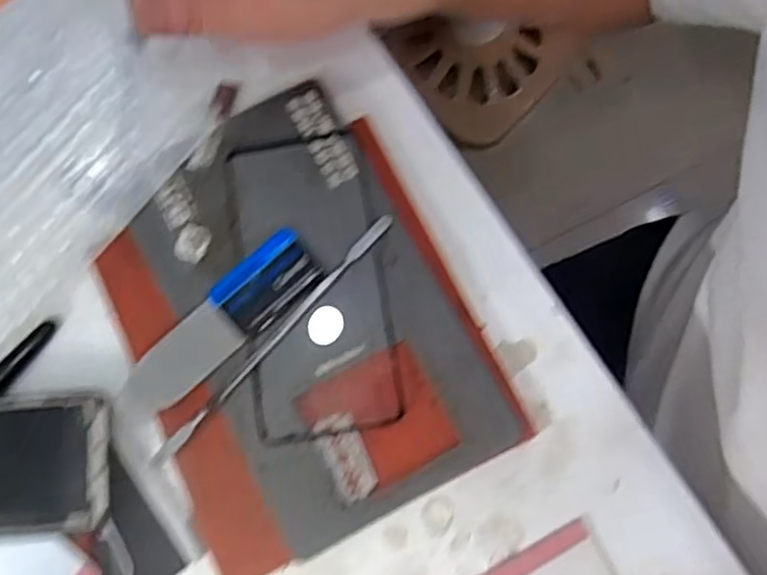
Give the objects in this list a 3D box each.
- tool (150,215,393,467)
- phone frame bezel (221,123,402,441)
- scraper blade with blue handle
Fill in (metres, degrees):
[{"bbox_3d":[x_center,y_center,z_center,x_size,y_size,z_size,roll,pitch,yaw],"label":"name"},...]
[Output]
[{"bbox_3d":[-0.054,0.025,0.363,0.008,0.006,0.168,43,82,10],"label":"tool"},{"bbox_3d":[-0.038,-0.005,0.370,0.076,0.004,0.161,-10,77,0],"label":"phone frame bezel"},{"bbox_3d":[-0.086,0.017,0.365,0.115,0.005,0.033,-39,79,-7],"label":"scraper blade with blue handle"}]

